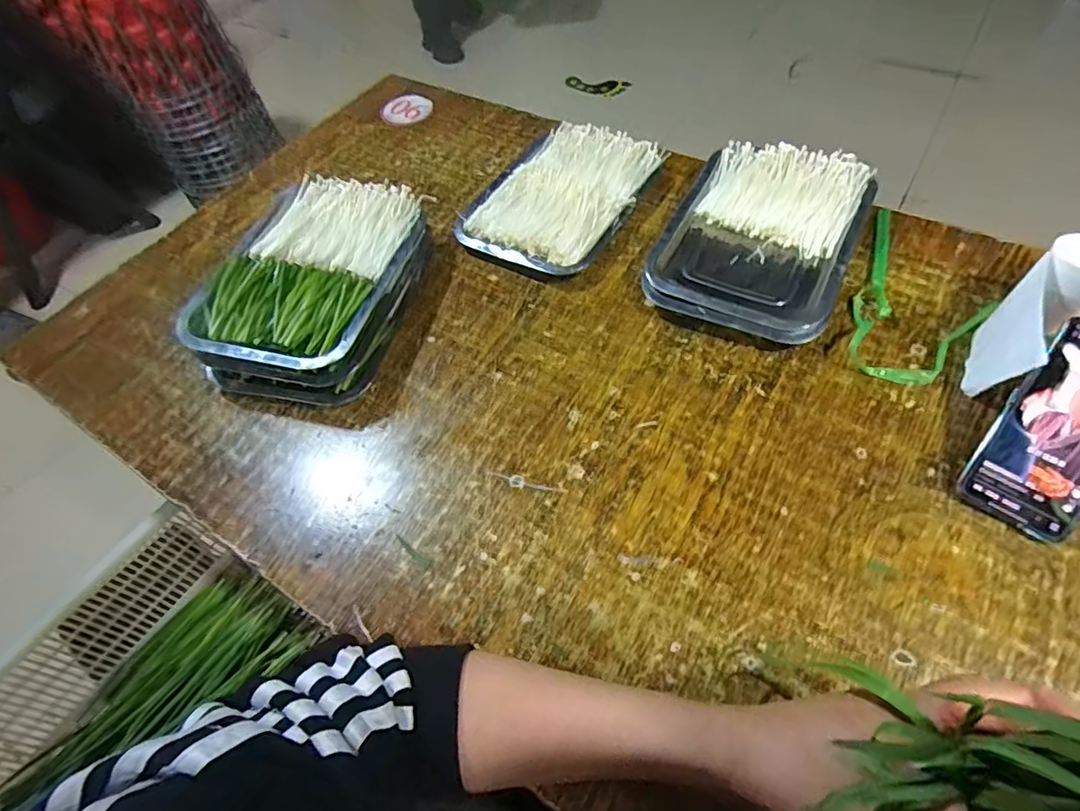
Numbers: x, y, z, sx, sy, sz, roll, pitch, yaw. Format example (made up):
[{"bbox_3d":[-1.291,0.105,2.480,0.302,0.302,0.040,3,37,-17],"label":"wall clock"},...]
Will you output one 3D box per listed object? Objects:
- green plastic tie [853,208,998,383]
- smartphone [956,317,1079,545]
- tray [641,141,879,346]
[{"bbox_3d":[0.392,-0.121,0.560,0.118,0.033,0.242,19,63,22],"label":"green plastic tie"},{"bbox_3d":[0.413,0.018,0.435,0.078,0.009,0.170,33,95,21],"label":"smartphone"},{"bbox_3d":[0.243,-0.190,0.616,0.193,0.045,0.268,23,62,20],"label":"tray"}]

